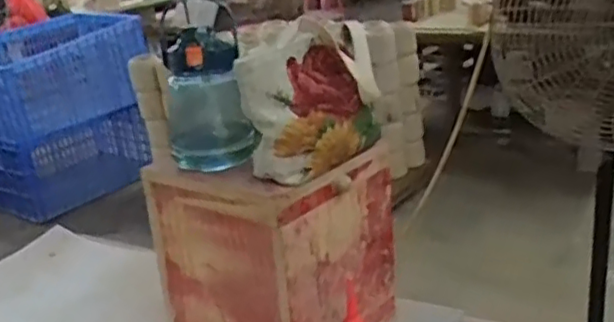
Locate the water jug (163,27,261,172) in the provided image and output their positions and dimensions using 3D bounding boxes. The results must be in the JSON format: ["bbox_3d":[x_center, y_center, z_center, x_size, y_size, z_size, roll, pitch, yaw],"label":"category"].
[{"bbox_3d":[-0.133,-0.081,0.847,0.108,0.173,0.095,-11,22,-10],"label":"water jug"}]

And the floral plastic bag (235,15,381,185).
[{"bbox_3d":[0.012,-0.081,0.812,0.084,0.175,0.193,12,29,41],"label":"floral plastic bag"}]

